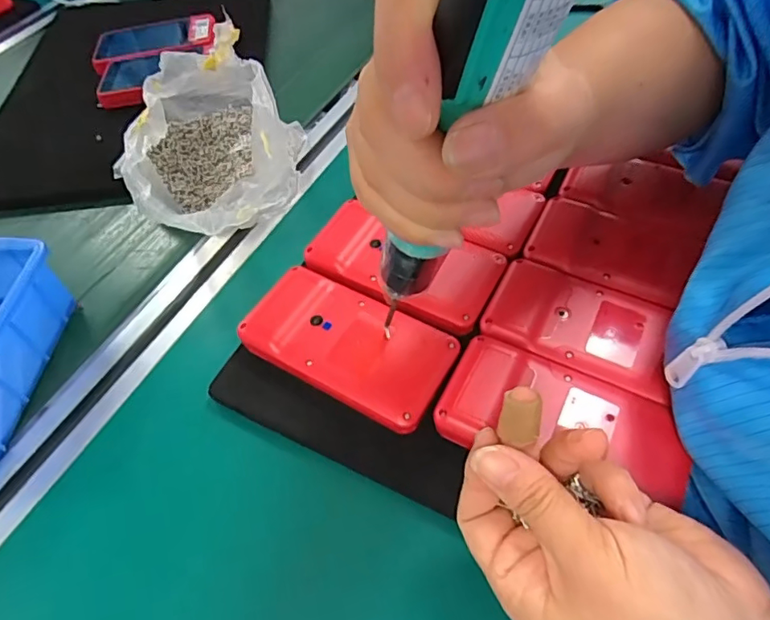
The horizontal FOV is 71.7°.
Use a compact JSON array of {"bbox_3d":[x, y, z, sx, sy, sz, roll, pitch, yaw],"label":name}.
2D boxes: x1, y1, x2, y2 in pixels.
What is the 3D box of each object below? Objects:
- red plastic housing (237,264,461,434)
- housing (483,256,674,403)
[{"bbox_3d":[-0.021,0.022,0.310,0.117,0.025,0.061,23,59,20],"label":"red plastic housing"},{"bbox_3d":[0.110,0.007,0.304,0.098,0.013,0.060,20,58,18],"label":"housing"}]

